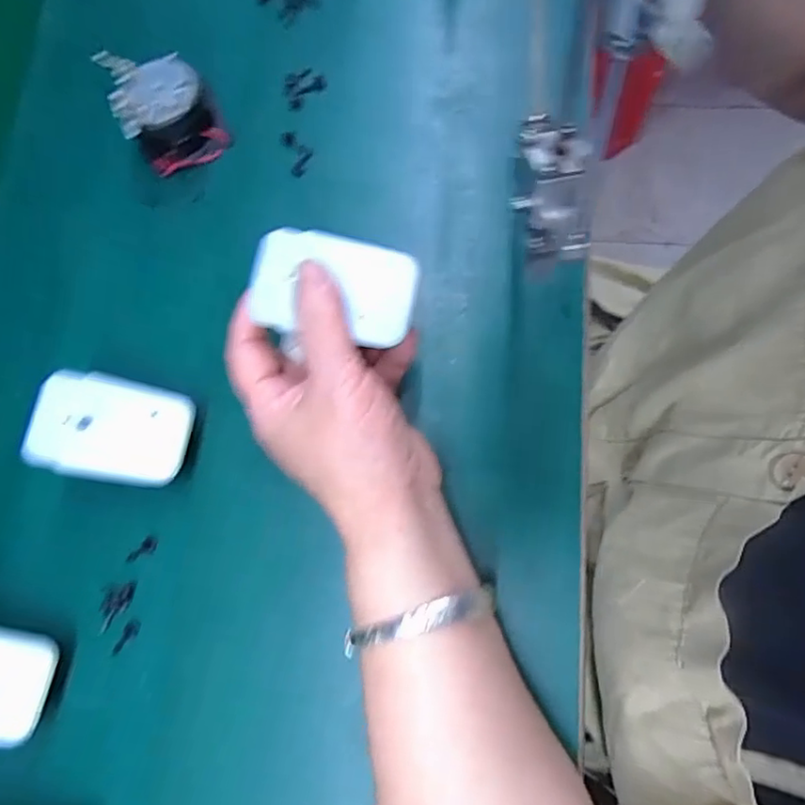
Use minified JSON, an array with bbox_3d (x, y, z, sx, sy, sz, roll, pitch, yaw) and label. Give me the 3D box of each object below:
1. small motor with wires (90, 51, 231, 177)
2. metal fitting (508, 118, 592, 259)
[{"bbox_3d":[-0.138,-0.171,0.355,0.050,0.030,0.066,-31,77,-6],"label":"small motor with wires"},{"bbox_3d":[0.057,-0.080,0.236,0.023,0.033,0.048,-4,76,1],"label":"metal fitting"}]

